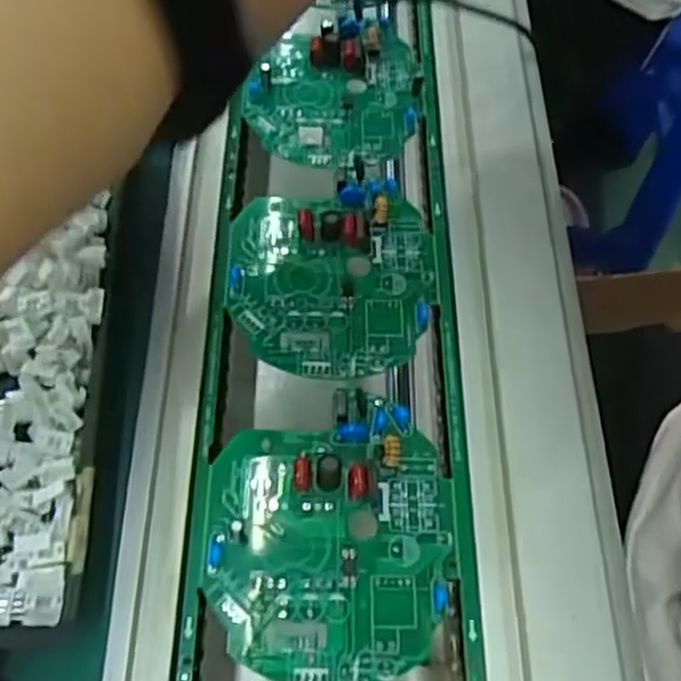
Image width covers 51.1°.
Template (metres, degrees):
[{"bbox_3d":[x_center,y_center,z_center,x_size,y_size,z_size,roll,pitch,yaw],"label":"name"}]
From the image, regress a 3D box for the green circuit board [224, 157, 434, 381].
[{"bbox_3d":[-0.004,-0.034,0.288,0.081,0.013,0.099,-1,62,-1],"label":"green circuit board"}]

